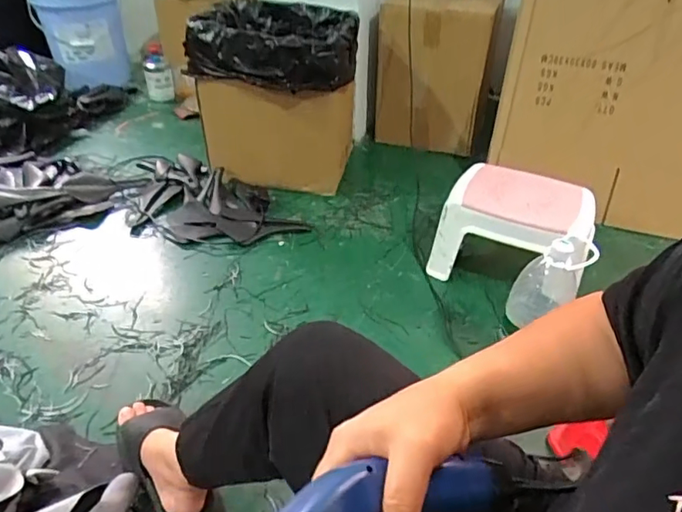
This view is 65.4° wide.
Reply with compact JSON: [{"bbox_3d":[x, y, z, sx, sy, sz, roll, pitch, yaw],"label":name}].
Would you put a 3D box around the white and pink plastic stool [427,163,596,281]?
[{"bbox_3d":[0.386,-0.053,1.211,0.296,0.240,0.209,16,42,19],"label":"white and pink plastic stool"}]

